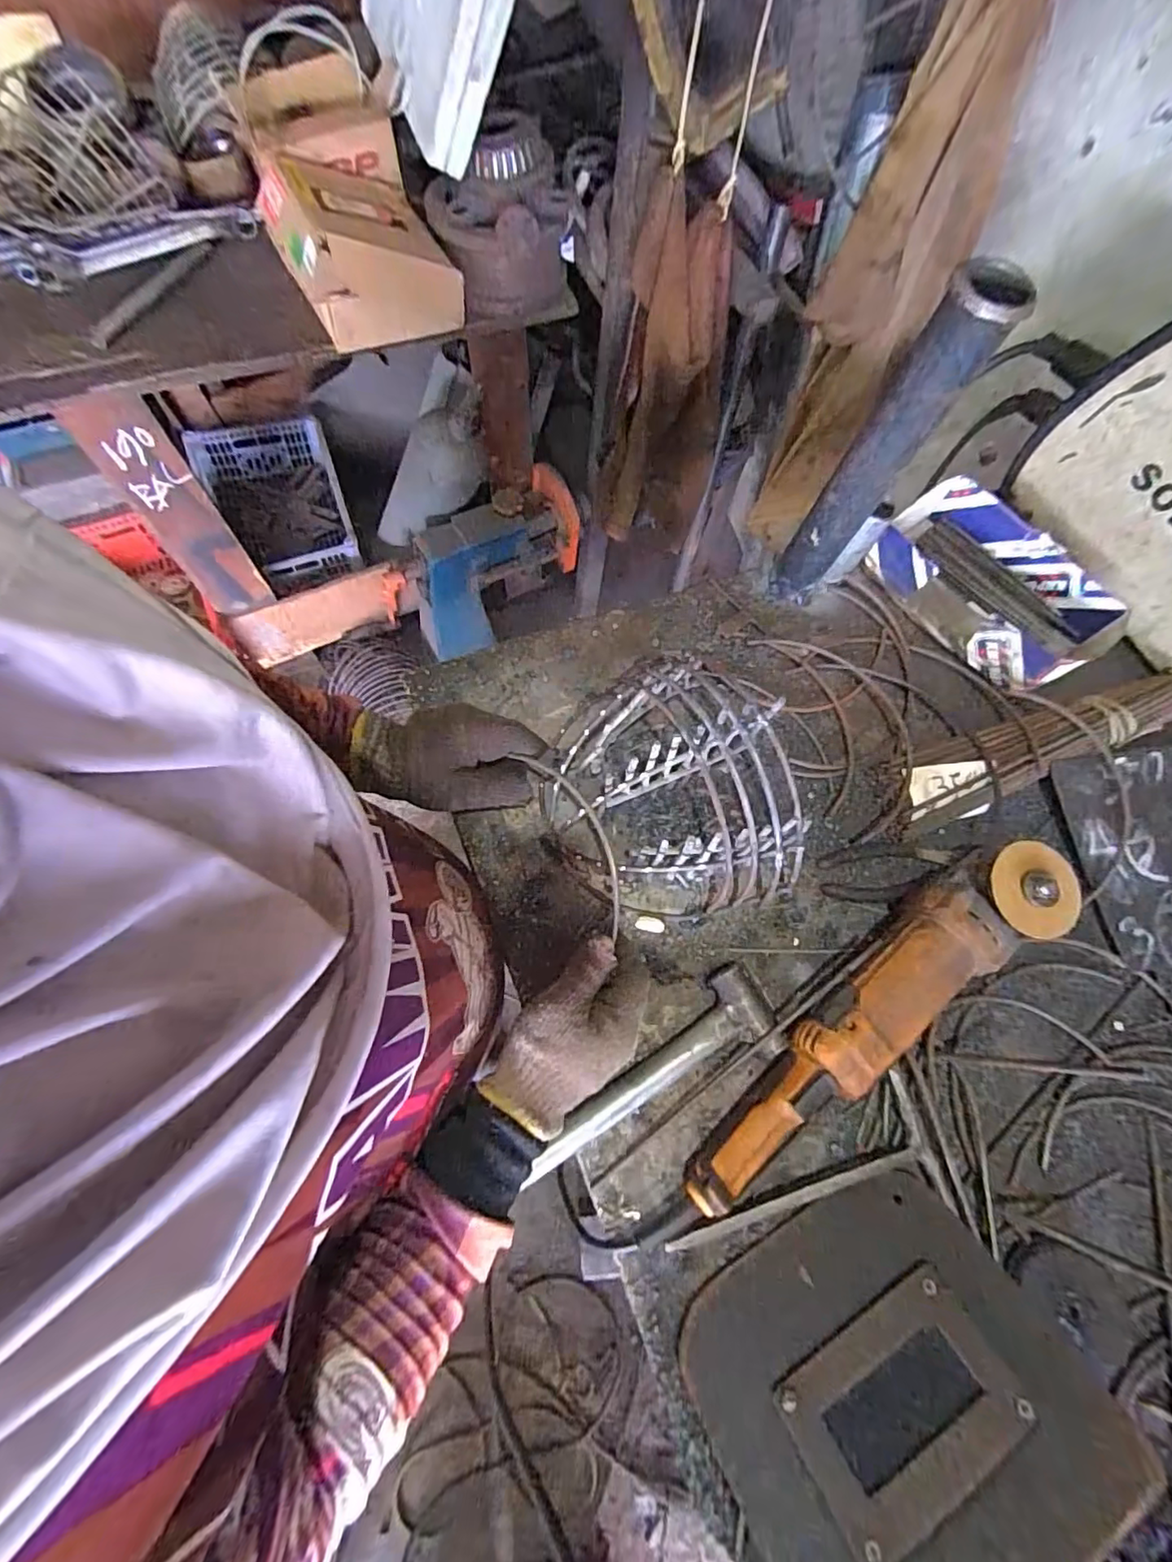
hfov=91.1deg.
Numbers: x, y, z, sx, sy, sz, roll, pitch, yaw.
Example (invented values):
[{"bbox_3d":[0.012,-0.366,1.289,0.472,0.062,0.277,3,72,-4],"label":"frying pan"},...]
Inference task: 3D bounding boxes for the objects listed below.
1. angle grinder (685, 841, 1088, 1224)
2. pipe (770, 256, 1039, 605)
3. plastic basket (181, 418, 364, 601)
[{"bbox_3d":[0.221,0.180,0.449,0.379,0.089,0.083,-35,75,-14],"label":"angle grinder"},{"bbox_3d":[0.243,-0.267,0.504,0.050,0.295,0.050,30,71,4],"label":"pipe"},{"bbox_3d":[-0.770,-0.663,1.509,0.327,0.224,0.486,-25,73,-11],"label":"plastic basket"}]

